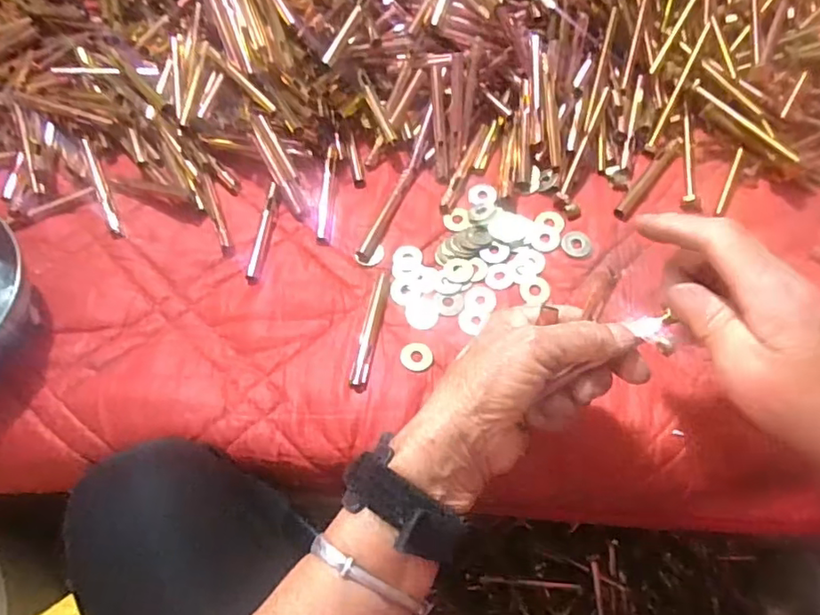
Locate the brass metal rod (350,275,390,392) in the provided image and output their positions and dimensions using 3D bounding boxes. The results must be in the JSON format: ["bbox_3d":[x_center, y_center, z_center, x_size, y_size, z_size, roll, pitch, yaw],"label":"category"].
[{"bbox_3d":[-0.028,0.014,0.415,0.013,0.010,0.094,7,64,7],"label":"brass metal rod"}]

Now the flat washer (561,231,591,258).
[{"bbox_3d":[0.126,-0.048,0.443,0.021,0.004,0.022,-6,63,1],"label":"flat washer"}]

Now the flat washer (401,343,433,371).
[{"bbox_3d":[0.005,0.034,0.408,0.022,0.004,0.021,-2,63,3],"label":"flat washer"}]

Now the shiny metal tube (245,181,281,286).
[{"bbox_3d":[-0.115,-0.059,0.463,0.012,0.009,0.089,4,64,6],"label":"shiny metal tube"}]

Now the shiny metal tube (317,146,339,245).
[{"bbox_3d":[-0.066,-0.092,0.472,0.011,0.009,0.090,1,63,4],"label":"shiny metal tube"}]

